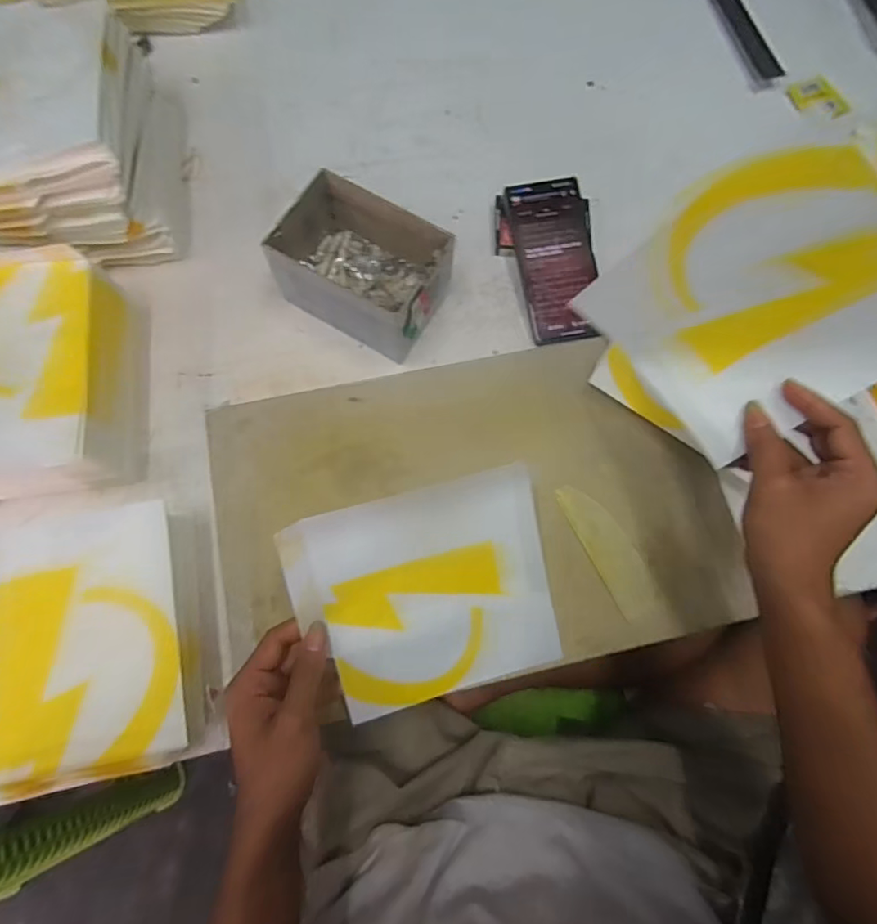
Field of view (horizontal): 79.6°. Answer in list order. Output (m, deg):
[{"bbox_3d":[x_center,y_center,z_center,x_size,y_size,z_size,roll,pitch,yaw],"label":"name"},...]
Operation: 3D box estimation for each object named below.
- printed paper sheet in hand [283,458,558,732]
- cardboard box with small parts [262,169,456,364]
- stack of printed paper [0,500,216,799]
[{"bbox_3d":[-0.005,0.103,0.400,0.188,0.008,0.165,-14,101,-13],"label":"printed paper sheet in hand"},{"bbox_3d":[-0.067,-0.176,0.484,0.137,0.080,0.099,28,76,7],"label":"cardboard box with small parts"},{"bbox_3d":[-0.251,0.130,0.397,0.134,0.073,0.189,-8,75,-3],"label":"stack of printed paper"}]

